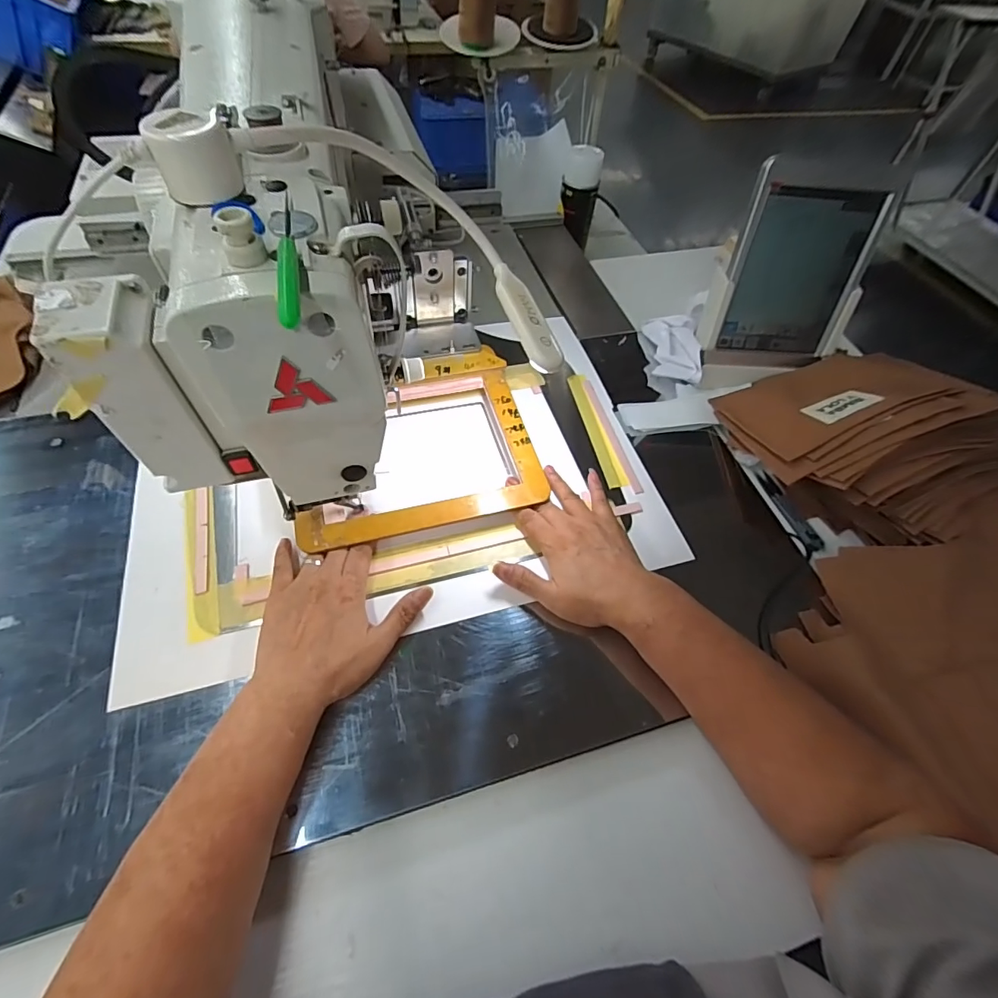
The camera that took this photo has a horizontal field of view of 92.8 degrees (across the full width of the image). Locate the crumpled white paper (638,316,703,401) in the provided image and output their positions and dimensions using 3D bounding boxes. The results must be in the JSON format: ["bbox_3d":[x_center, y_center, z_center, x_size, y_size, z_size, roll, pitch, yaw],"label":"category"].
[{"bbox_3d":[0.222,-0.189,0.616,0.054,0.060,0.120,3,56,-3],"label":"crumpled white paper"}]

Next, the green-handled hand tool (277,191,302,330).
[{"bbox_3d":[-0.104,-0.120,0.236,0.008,0.011,0.110,-9,57,-11],"label":"green-handled hand tool"}]

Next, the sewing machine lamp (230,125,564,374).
[{"bbox_3d":[-0.041,-0.189,0.341,0.228,0.028,0.123,31,54,-19],"label":"sewing machine lamp"}]

